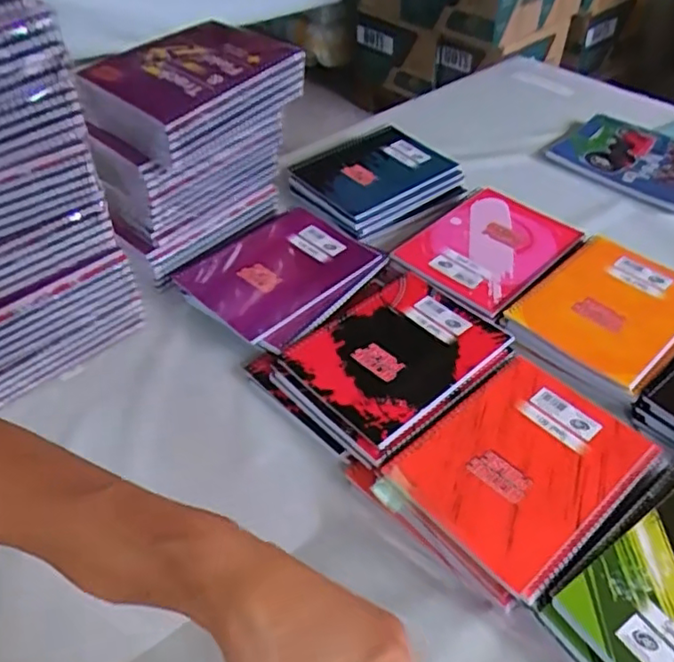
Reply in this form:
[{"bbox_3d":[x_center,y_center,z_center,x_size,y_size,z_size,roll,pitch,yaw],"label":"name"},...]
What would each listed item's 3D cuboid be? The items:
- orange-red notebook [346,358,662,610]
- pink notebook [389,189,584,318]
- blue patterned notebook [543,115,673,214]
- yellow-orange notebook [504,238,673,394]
[{"bbox_3d":[0.151,0.116,0.538,0.211,0.027,0.163,-35,54,-25],"label":"orange-red notebook"},{"bbox_3d":[0.189,-0.107,0.759,0.210,0.012,0.154,-36,55,-29],"label":"pink notebook"},{"bbox_3d":[0.445,-0.258,0.920,0.221,0.019,0.160,32,54,28],"label":"blue patterned notebook"},{"bbox_3d":[0.307,-0.031,0.674,0.199,0.007,0.156,-37,55,-27],"label":"yellow-orange notebook"}]

